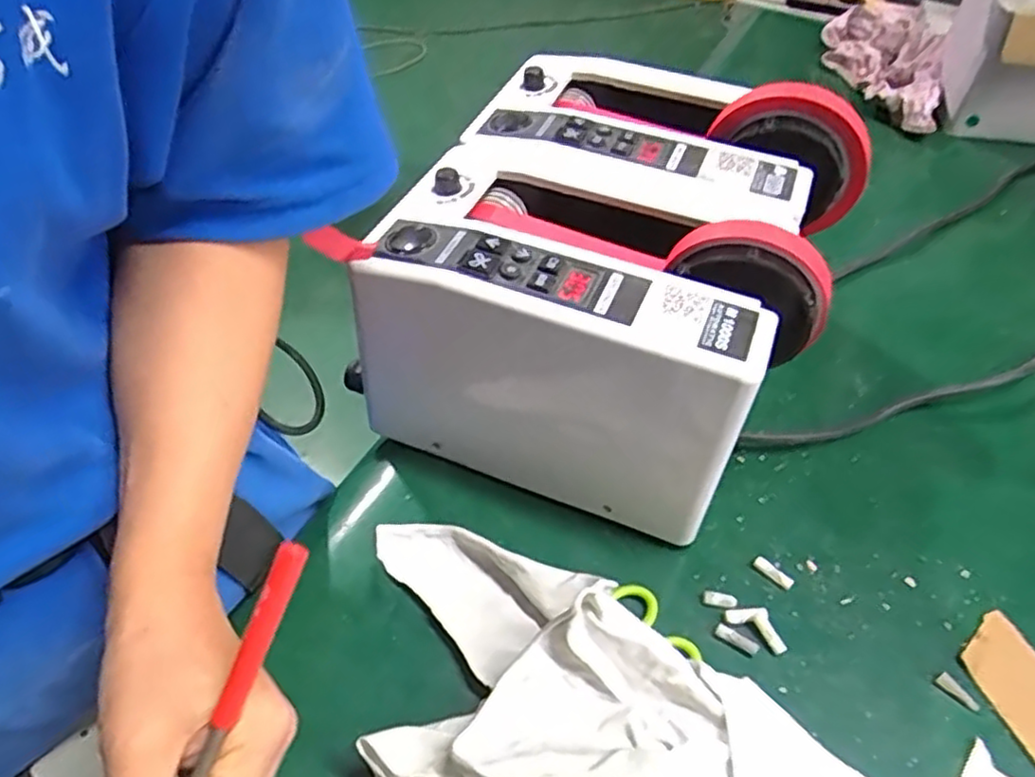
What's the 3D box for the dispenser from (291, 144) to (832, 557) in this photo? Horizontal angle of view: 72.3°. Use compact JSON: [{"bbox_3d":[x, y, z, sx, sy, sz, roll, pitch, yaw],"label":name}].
[{"bbox_3d":[0.037,-0.030,0.411,0.231,0.159,0.127,18,49,13],"label":"dispenser"}]

